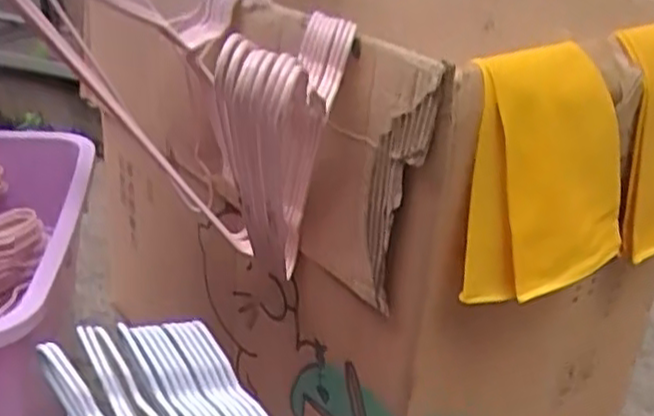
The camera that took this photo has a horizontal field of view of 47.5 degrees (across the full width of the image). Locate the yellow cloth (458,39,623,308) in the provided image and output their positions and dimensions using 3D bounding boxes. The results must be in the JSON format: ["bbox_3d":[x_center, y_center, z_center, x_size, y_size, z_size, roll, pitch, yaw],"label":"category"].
[{"bbox_3d":[0.217,-0.035,0.724,0.199,0.231,0.024,-13,14,-28],"label":"yellow cloth"}]

